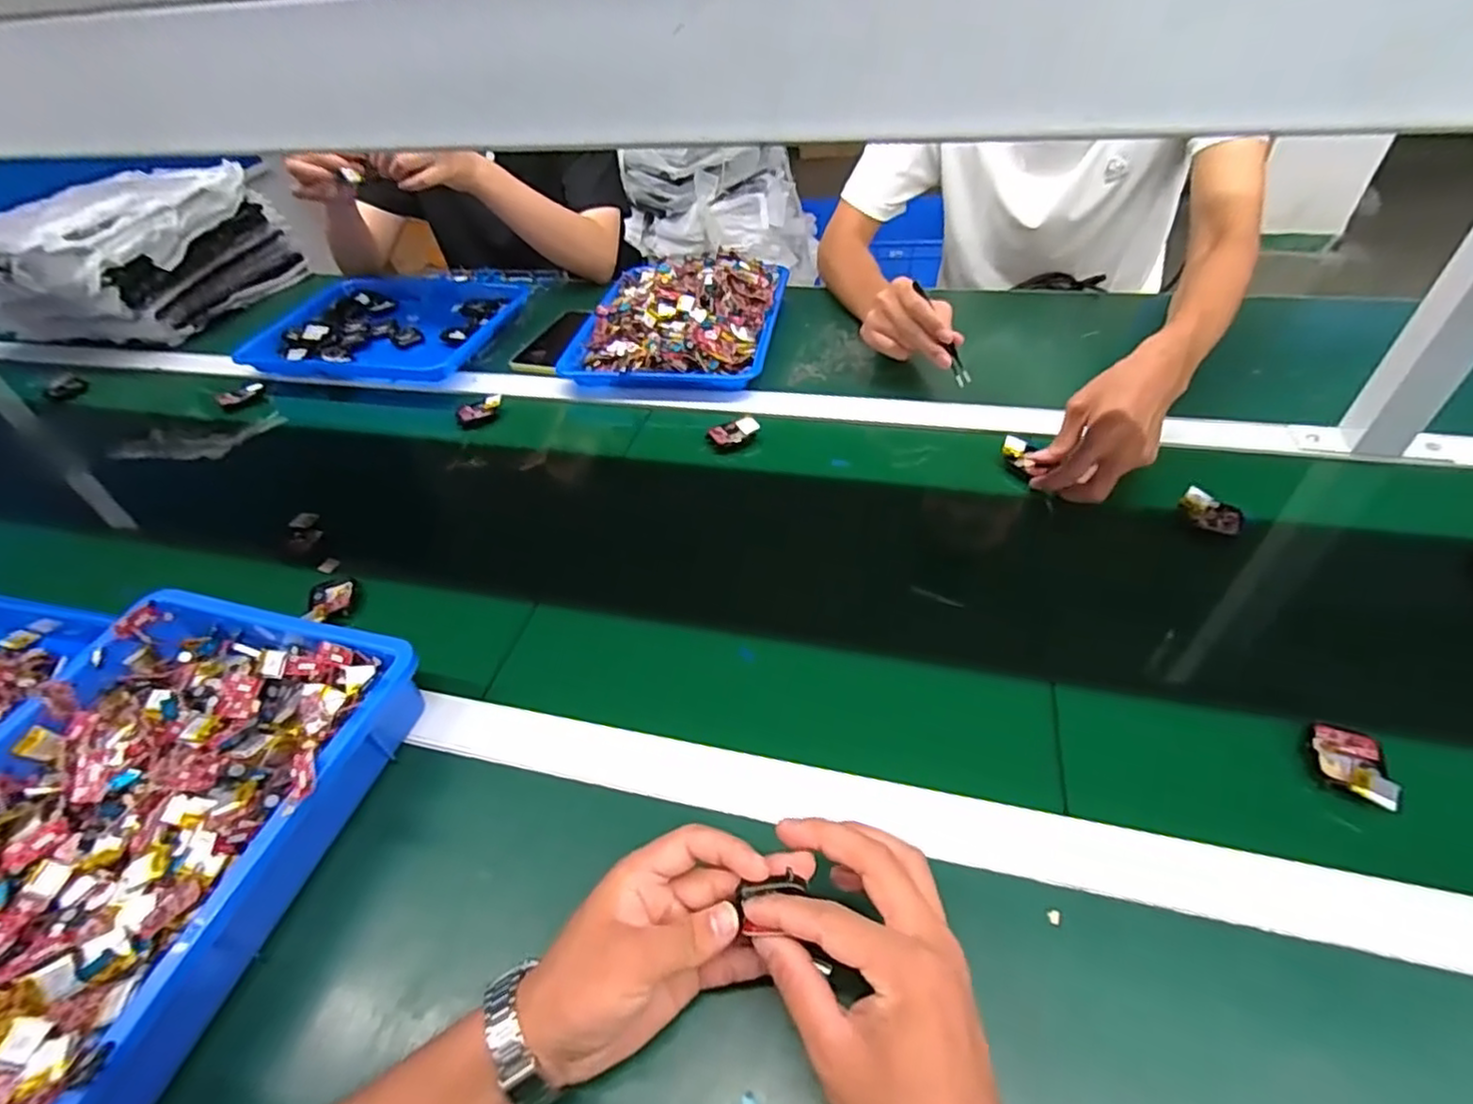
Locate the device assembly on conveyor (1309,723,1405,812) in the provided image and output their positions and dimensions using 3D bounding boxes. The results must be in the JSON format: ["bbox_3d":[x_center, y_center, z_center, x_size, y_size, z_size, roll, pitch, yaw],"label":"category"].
[{"bbox_3d":[0.380,0.129,0.405,0.035,0.018,0.054,18,51,23],"label":"device assembly on conveyor"}]

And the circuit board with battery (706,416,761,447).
[{"bbox_3d":[-0.002,-0.126,0.694,0.055,0.017,0.026,-21,47,-13],"label":"circuit board with battery"}]

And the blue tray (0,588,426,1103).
[{"bbox_3d":[-0.384,0.197,0.386,0.243,0.073,0.382,8,47,15],"label":"blue tray"}]

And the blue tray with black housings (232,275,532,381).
[{"bbox_3d":[-0.465,-0.333,0.933,0.311,0.043,0.320,9,48,16],"label":"blue tray with black housings"}]

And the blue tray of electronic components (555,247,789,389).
[{"bbox_3d":[-0.073,-0.303,0.849,0.248,0.068,0.270,4,46,11],"label":"blue tray of electronic components"}]

